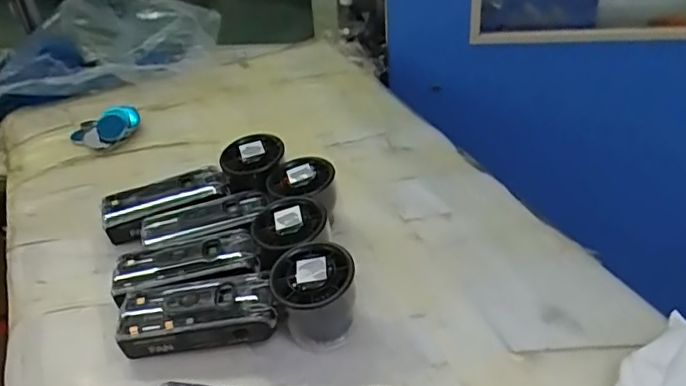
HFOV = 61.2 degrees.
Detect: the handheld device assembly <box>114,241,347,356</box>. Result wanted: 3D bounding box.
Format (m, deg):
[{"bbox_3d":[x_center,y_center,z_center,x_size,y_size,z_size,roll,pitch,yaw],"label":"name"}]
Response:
[{"bbox_3d":[-0.075,0.084,0.414,0.173,0.056,0.054,-12,34,4],"label":"handheld device assembly"}]

